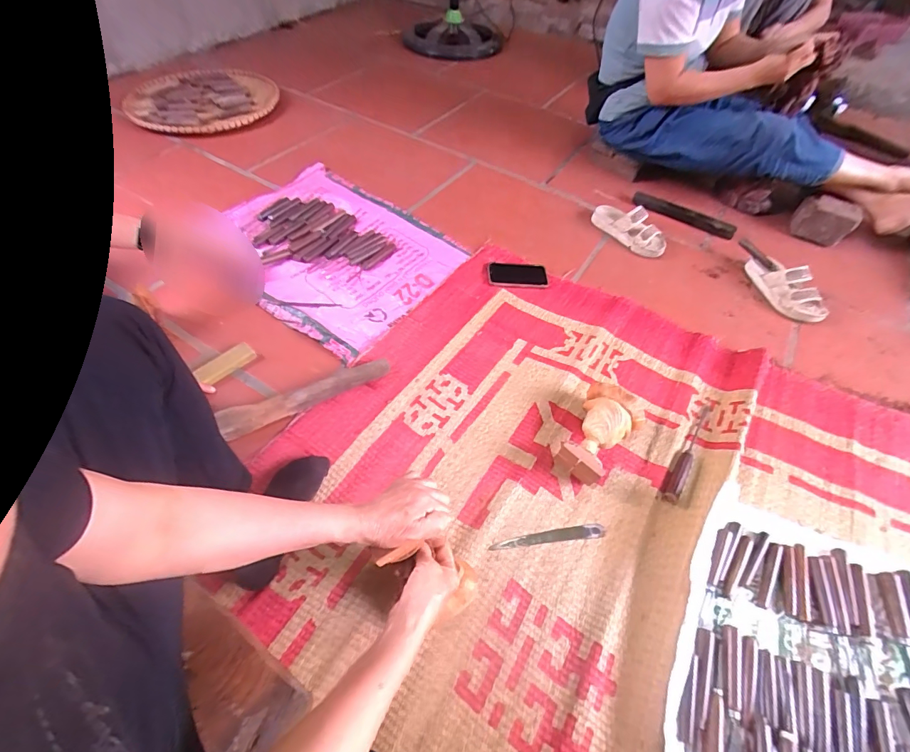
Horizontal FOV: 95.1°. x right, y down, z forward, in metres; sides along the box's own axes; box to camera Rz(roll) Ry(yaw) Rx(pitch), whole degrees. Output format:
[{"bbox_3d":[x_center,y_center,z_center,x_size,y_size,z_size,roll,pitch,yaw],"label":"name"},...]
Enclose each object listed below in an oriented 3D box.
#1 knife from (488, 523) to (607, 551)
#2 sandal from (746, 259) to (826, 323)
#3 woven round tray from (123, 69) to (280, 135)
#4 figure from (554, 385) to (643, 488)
[{"bbox_3d":[0.156,0.268,0.695,0.197,0.008,0.023,-4,56,-5],"label":"knife"},{"bbox_3d":[0.828,-0.232,1.043,0.084,0.069,0.226,-20,58,-15],"label":"sandal"},{"bbox_3d":[-0.799,-0.885,1.330,0.447,0.039,0.412,-25,60,-18],"label":"woven round tray"},{"bbox_3d":[0.261,0.105,0.763,0.110,0.082,0.174,34,61,20],"label":"figure"}]

